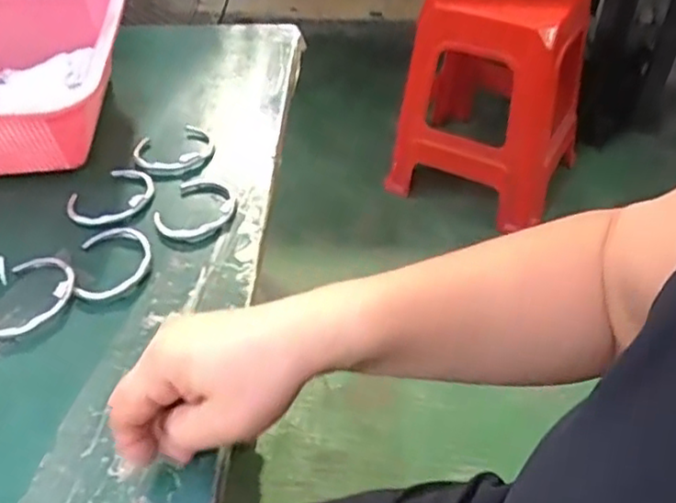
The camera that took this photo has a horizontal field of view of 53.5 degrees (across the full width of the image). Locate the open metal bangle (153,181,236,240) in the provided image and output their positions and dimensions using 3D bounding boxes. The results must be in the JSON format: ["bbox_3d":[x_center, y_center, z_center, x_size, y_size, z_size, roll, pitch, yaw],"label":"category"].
[{"bbox_3d":[-0.106,-0.033,0.515,0.054,0.008,0.064,10,47,14],"label":"open metal bangle"}]

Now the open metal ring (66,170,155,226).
[{"bbox_3d":[-0.177,-0.044,0.528,0.051,0.006,0.069,31,55,31],"label":"open metal ring"}]

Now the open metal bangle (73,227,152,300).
[{"bbox_3d":[-0.159,0.006,0.476,0.049,0.009,0.064,-9,45,-4],"label":"open metal bangle"}]

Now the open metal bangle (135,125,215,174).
[{"bbox_3d":[-0.139,-0.089,0.572,0.064,0.011,0.064,-13,45,-9],"label":"open metal bangle"}]

